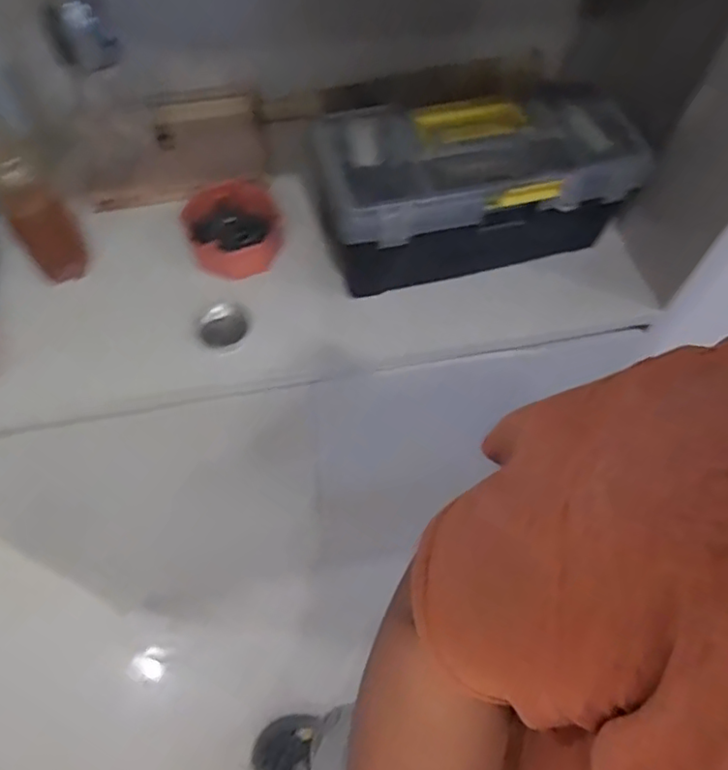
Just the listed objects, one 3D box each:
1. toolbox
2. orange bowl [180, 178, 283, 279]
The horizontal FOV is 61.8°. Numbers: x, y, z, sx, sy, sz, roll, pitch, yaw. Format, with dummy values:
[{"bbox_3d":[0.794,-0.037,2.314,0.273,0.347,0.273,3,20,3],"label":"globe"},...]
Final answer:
[{"bbox_3d":[0.115,-0.190,0.626,0.302,0.144,0.176,-16,62,-11],"label":"toolbox"},{"bbox_3d":[-0.141,-0.169,0.655,0.098,0.037,0.106,1,60,-2],"label":"orange bowl"}]

